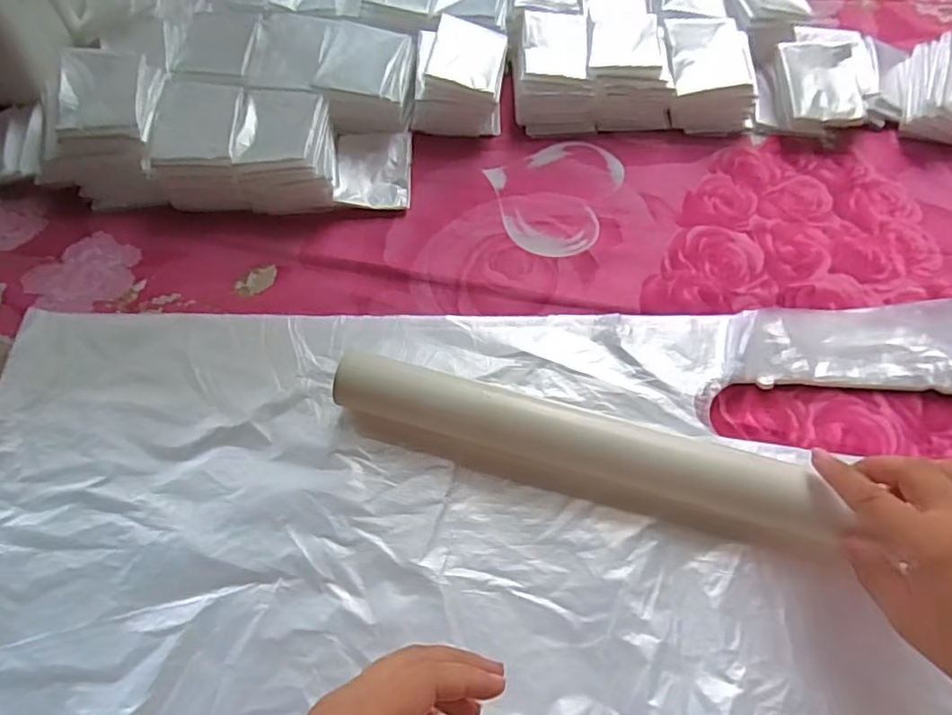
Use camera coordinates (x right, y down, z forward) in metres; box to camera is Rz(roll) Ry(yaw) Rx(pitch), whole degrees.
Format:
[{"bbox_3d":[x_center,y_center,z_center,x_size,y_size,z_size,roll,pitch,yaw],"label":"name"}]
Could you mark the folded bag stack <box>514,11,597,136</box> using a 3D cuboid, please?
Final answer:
[{"bbox_3d":[0.073,-0.262,0.554,0.071,0.050,0.103,1,62,2],"label":"folded bag stack"}]

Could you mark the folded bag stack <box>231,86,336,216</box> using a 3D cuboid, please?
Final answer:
[{"bbox_3d":[-0.157,-0.173,0.506,0.077,0.053,0.095,-8,62,-3],"label":"folded bag stack"}]

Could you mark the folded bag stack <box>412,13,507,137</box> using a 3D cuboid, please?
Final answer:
[{"bbox_3d":[-0.016,-0.252,0.546,0.081,0.057,0.092,4,62,4],"label":"folded bag stack"}]

